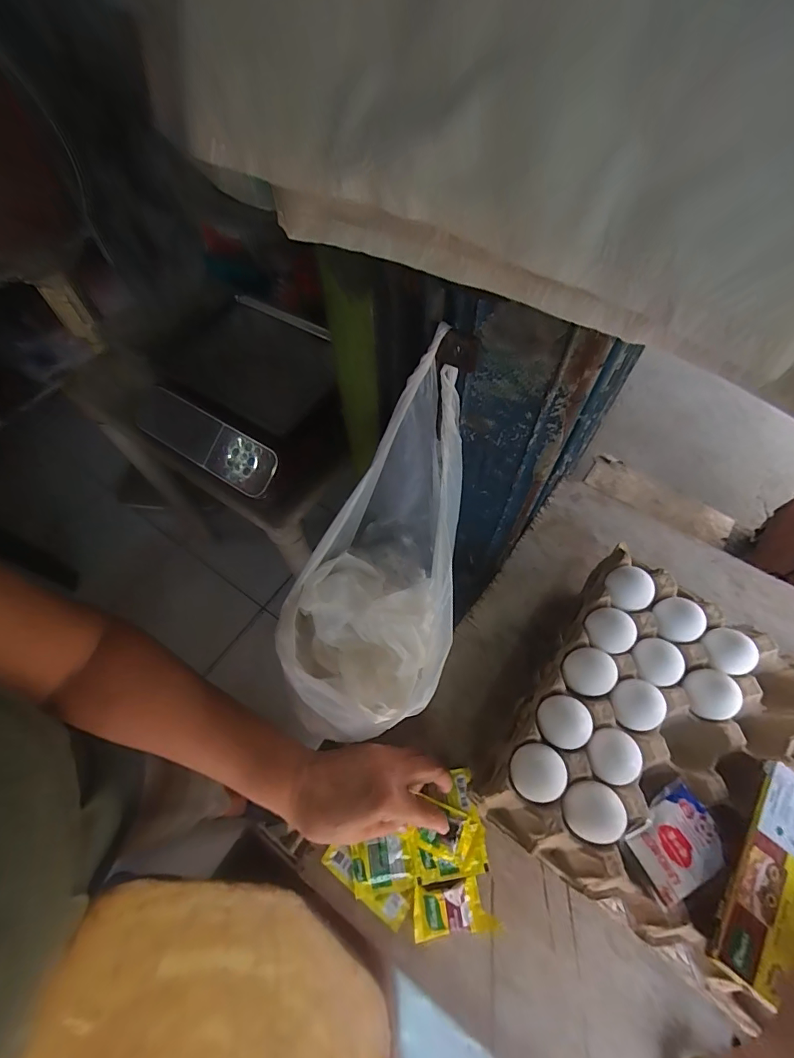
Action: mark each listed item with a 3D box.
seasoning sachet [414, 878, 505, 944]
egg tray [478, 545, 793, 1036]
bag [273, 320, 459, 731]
[{"bbox_3d":[0.053,0.343,0.398,0.073,0.011,0.041,-5,61,-1],"label":"seasoning sachet"},{"bbox_3d":[0.263,0.202,0.381,0.304,0.077,0.283,30,66,16],"label":"egg tray"},{"bbox_3d":[-0.020,0.034,0.359,0.141,0.248,0.222,15,62,9],"label":"bag"}]

